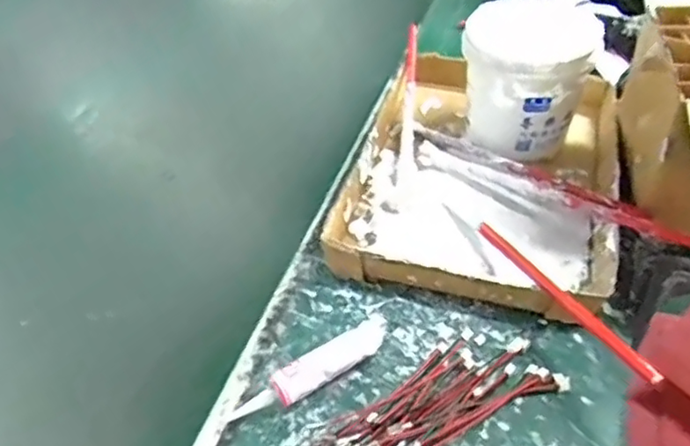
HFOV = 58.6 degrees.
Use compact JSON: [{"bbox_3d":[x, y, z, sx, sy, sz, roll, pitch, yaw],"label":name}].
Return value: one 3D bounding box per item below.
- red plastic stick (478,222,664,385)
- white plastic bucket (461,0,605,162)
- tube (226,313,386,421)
[{"bbox_3d":[0.155,0.050,0.453,0.009,0.014,0.205,-17,31,-13],"label":"red plastic stick"},{"bbox_3d":[0.176,-0.145,0.605,0.116,0.122,0.127,-3,47,3],"label":"white plastic bucket"},{"bbox_3d":[-0.024,0.110,0.462,0.130,0.020,0.028,-26,49,-17],"label":"tube"}]

